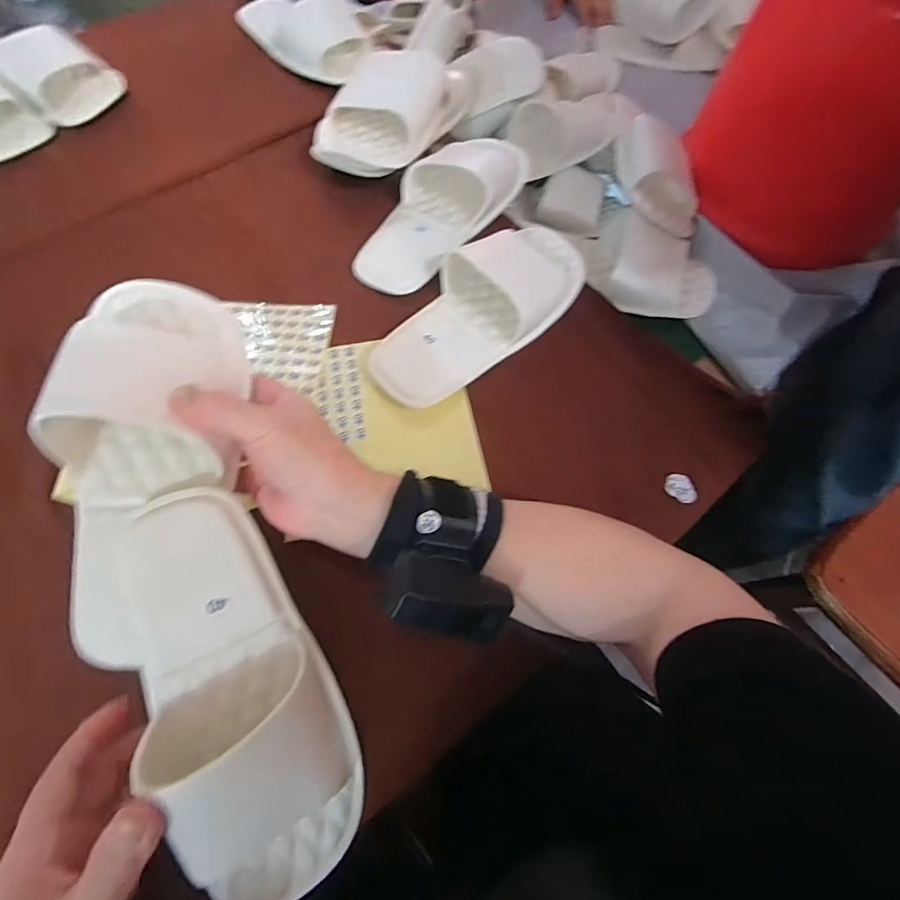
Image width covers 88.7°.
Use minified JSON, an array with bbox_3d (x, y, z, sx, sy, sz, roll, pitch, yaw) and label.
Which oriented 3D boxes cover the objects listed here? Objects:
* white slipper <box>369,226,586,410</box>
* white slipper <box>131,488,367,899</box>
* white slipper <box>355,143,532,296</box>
[{"bbox_3d":[0.030,-0.129,0.404,0.103,0.045,0.231,41,72,16],"label":"white slipper"},{"bbox_3d":[-0.119,0.135,0.251,0.089,0.062,0.230,-21,84,-9],"label":"white slipper"},{"bbox_3d":[-0.006,-0.247,0.459,0.101,0.046,0.222,25,68,11],"label":"white slipper"}]

